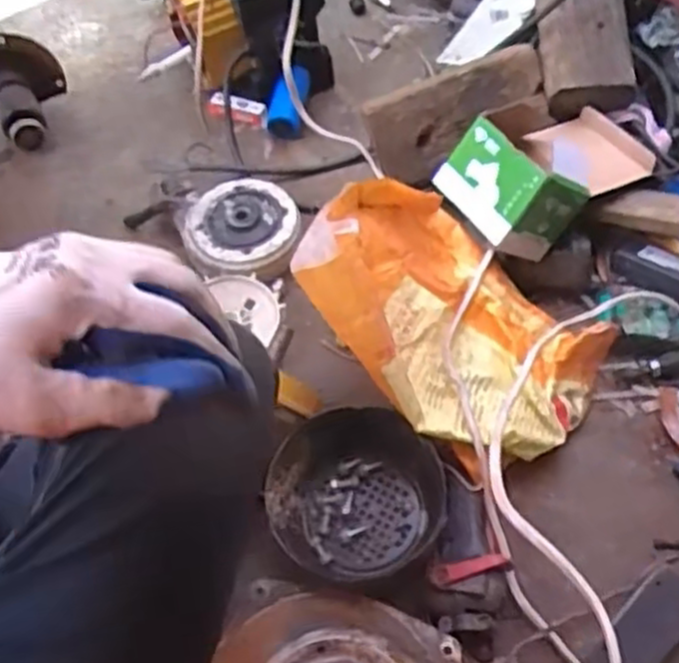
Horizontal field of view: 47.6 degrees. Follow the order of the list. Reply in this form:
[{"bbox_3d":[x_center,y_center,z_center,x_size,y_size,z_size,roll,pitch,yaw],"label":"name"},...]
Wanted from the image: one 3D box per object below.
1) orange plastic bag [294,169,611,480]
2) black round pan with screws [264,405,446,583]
[{"bbox_3d":[0.115,-0.025,0.790,0.299,0.193,0.236,39,69,22],"label":"orange plastic bag"},{"bbox_3d":[0.019,0.165,0.804,0.165,0.082,0.155,-1,60,2],"label":"black round pan with screws"}]

